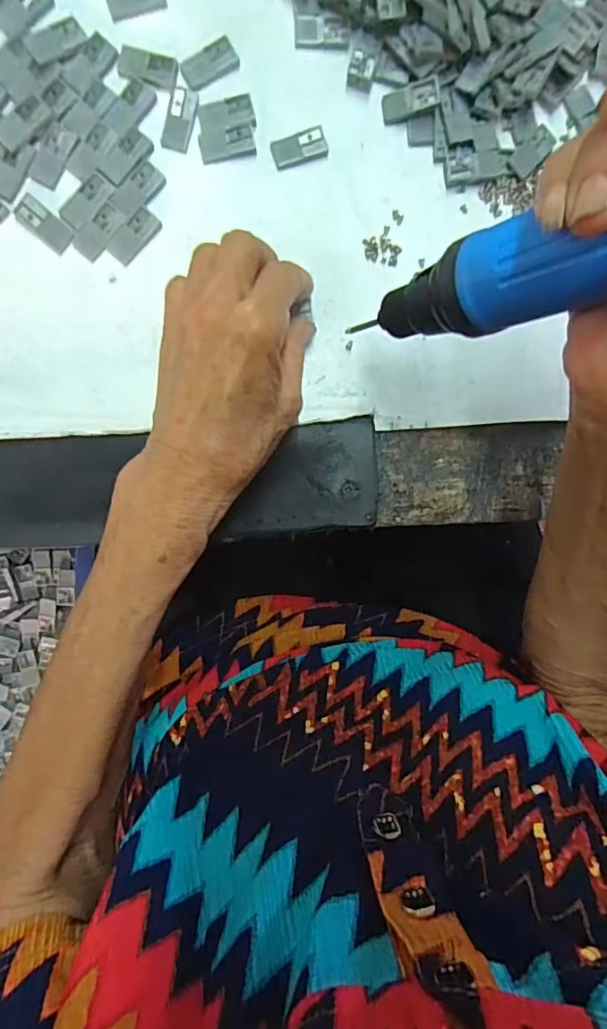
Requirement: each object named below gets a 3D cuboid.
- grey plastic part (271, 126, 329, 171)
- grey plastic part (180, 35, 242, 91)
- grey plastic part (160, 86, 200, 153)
[{"bbox_3d":[-0.002,-0.187,0.266,0.028,0.004,0.014,-19,95,-4],"label":"grey plastic part"},{"bbox_3d":[-0.047,-0.225,0.259,0.028,0.004,0.017,-31,95,-3],"label":"grey plastic part"},{"bbox_3d":[-0.062,-0.197,0.258,0.014,0.004,0.031,12,92,-6],"label":"grey plastic part"}]

